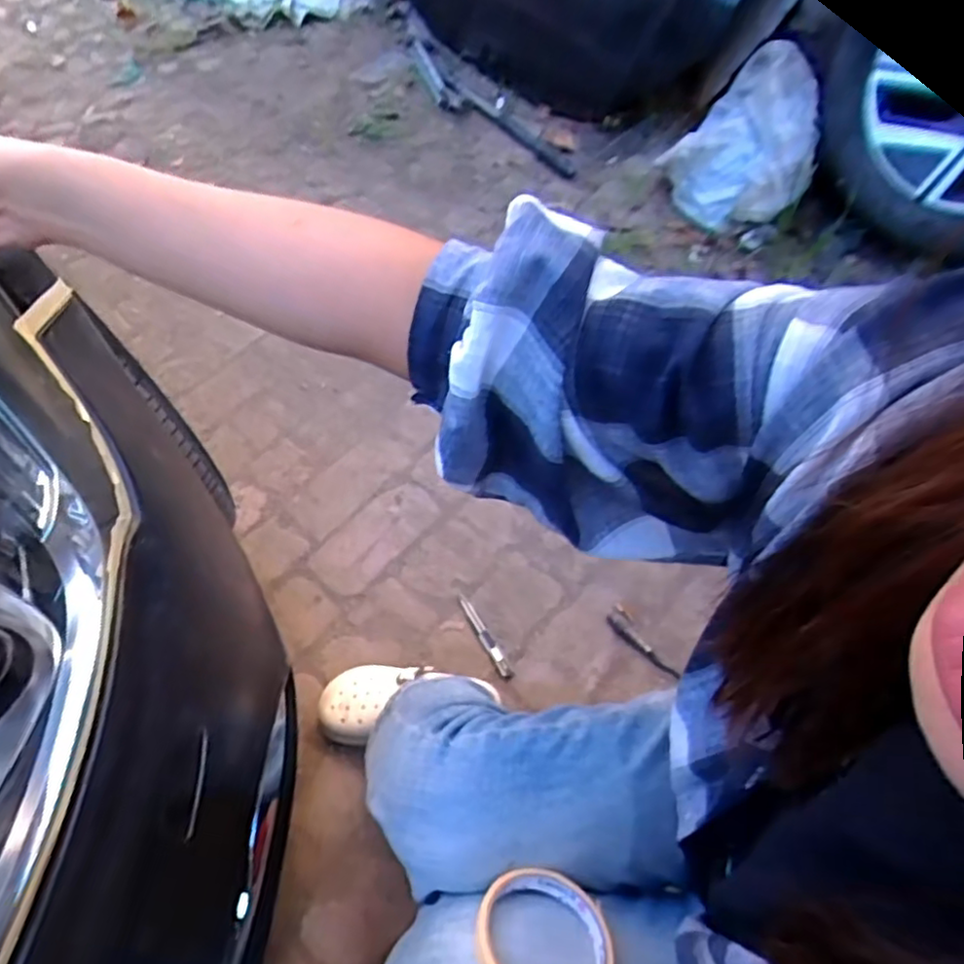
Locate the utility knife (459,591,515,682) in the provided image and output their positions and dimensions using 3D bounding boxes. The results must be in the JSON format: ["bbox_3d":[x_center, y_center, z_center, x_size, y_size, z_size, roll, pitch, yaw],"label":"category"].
[{"bbox_3d":[0.003,0.233,0.971,0.018,0.017,0.144,-28,62,-17],"label":"utility knife"}]

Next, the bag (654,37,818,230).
[{"bbox_3d":[0.547,-0.737,1.376,0.276,0.225,0.334,9,58,5],"label":"bag"}]

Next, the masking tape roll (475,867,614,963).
[{"bbox_3d":[0.040,0.297,0.410,0.088,0.016,0.087,15,27,0],"label":"masking tape roll"}]

